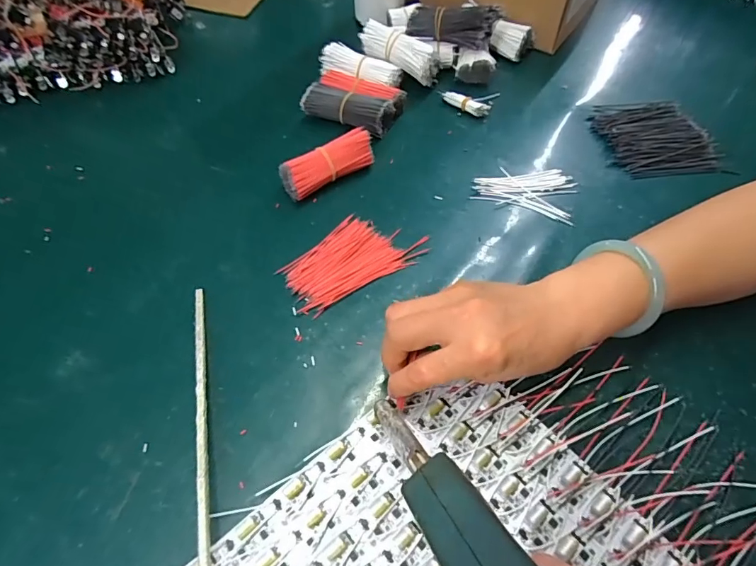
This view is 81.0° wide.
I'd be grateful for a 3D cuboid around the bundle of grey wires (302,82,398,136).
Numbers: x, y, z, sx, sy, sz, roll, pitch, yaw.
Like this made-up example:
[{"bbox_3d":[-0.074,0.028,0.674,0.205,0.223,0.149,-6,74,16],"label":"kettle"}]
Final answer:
[{"bbox_3d":[-0.031,-0.183,0.468,0.093,0.036,0.038,14,60,11],"label":"bundle of grey wires"}]

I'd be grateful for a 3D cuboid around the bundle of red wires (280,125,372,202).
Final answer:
[{"bbox_3d":[-0.048,-0.111,0.423,0.092,0.033,0.028,-29,61,-15],"label":"bundle of red wires"}]

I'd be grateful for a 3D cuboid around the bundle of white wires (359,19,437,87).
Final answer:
[{"bbox_3d":[0.024,-0.255,0.488,0.091,0.031,0.022,30,63,5],"label":"bundle of white wires"}]

